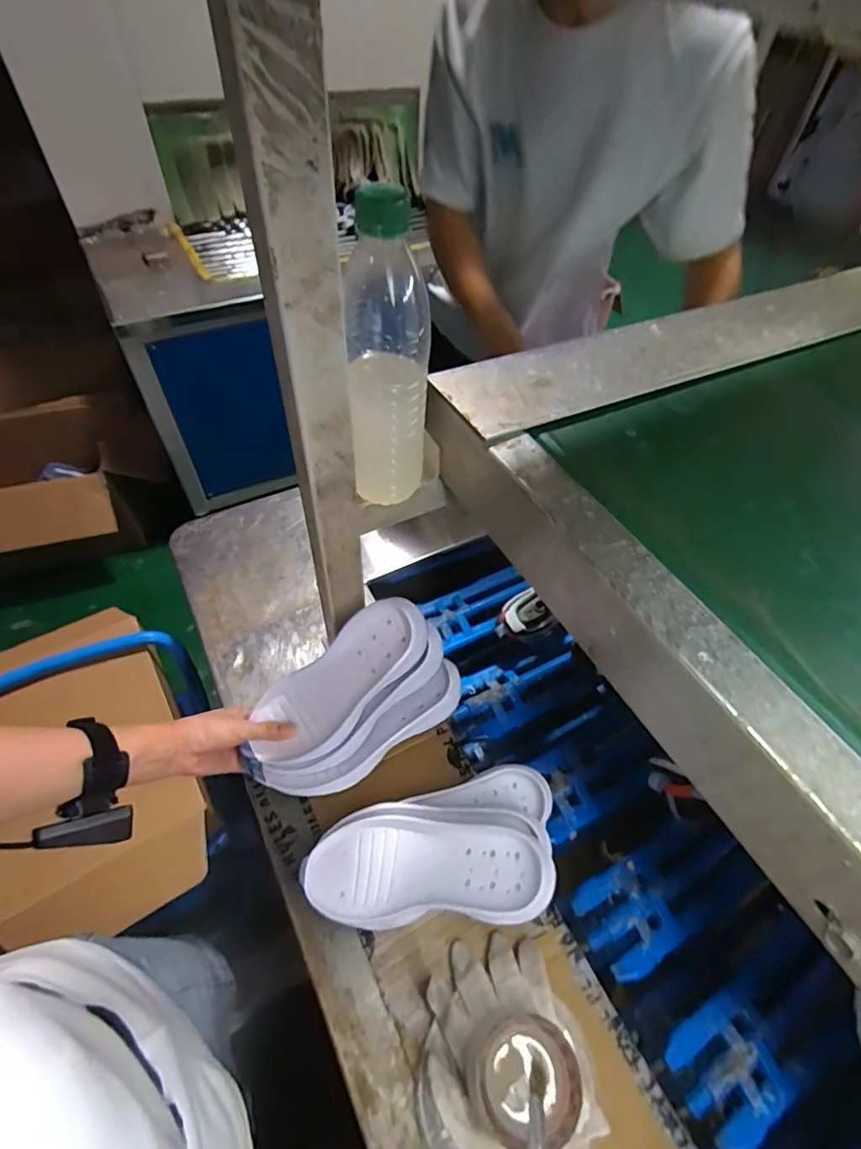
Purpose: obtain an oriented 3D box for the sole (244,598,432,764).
[{"bbox_3d":[-0.095,0.110,0.542,0.213,0.027,0.088,-43,63,3],"label":"sole"}]

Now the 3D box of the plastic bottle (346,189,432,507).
[{"bbox_3d":[-0.033,-0.150,0.387,0.062,0.218,0.054,-7,55,-4],"label":"plastic bottle"}]

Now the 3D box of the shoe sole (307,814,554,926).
[{"bbox_3d":[-0.003,0.264,0.480,0.215,0.018,0.080,-6,51,12],"label":"shoe sole"}]

